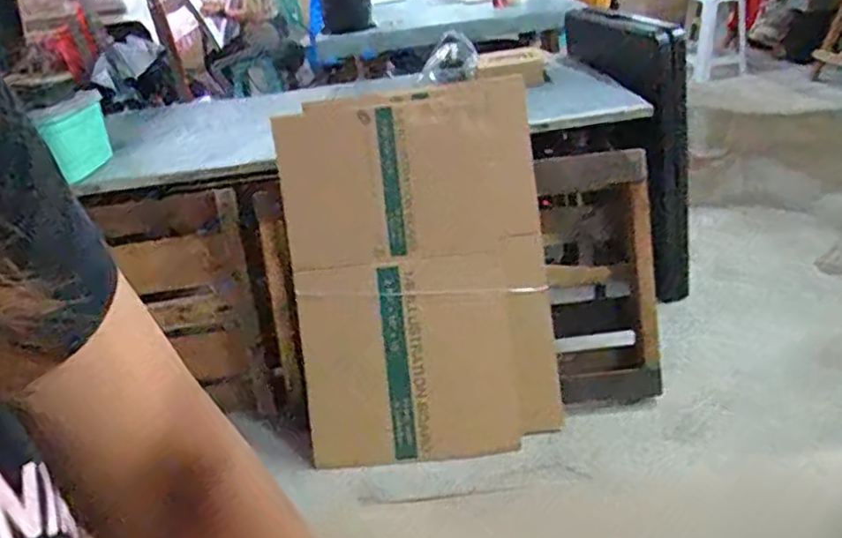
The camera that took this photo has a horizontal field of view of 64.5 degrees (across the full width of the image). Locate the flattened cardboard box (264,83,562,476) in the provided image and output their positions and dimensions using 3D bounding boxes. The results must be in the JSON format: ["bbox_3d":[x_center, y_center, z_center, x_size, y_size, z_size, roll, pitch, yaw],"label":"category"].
[{"bbox_3d":[-0.015,0.029,1.741,0.656,0.964,0.078,-7,4,2],"label":"flattened cardboard box"}]

